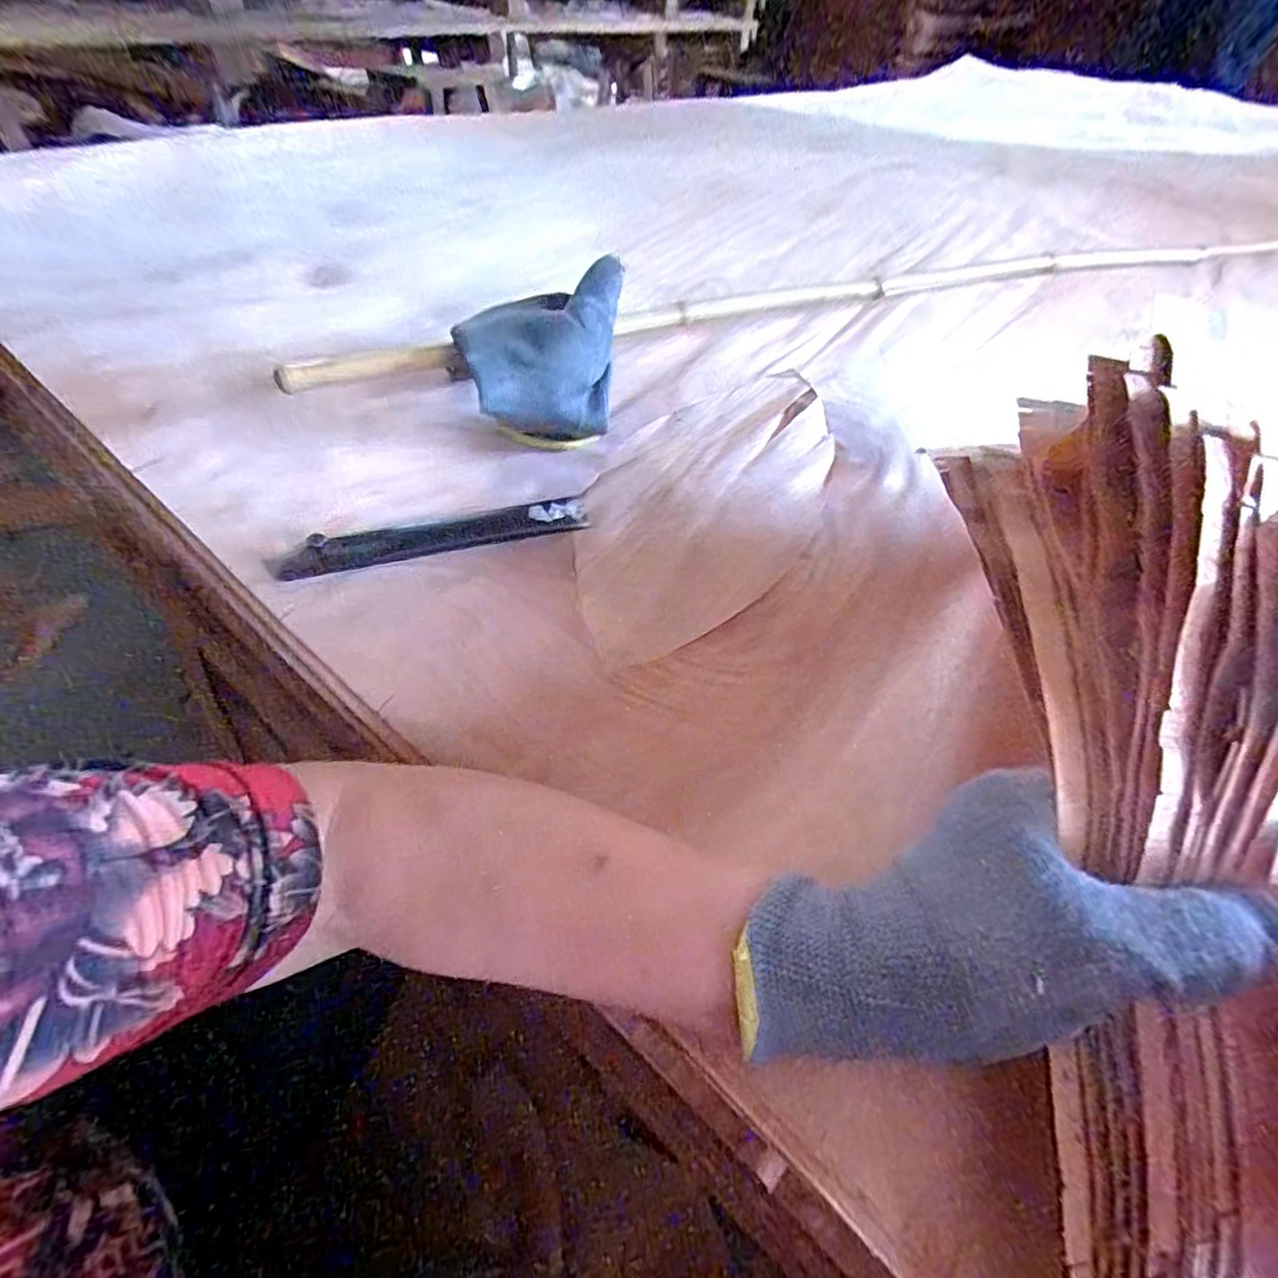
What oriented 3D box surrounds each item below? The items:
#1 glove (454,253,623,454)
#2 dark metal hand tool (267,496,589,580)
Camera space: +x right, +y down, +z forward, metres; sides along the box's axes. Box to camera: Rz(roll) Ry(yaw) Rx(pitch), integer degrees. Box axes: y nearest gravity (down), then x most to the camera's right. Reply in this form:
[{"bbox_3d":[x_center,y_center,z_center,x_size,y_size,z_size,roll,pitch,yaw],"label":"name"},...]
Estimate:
[{"bbox_3d":[-0.057,-0.165,0.372,0.095,0.083,0.081,-3,50,-10],"label":"glove"},{"bbox_3d":[-0.111,-0.056,0.334,0.163,0.011,0.024,-13,52,-9],"label":"dark metal hand tool"}]

